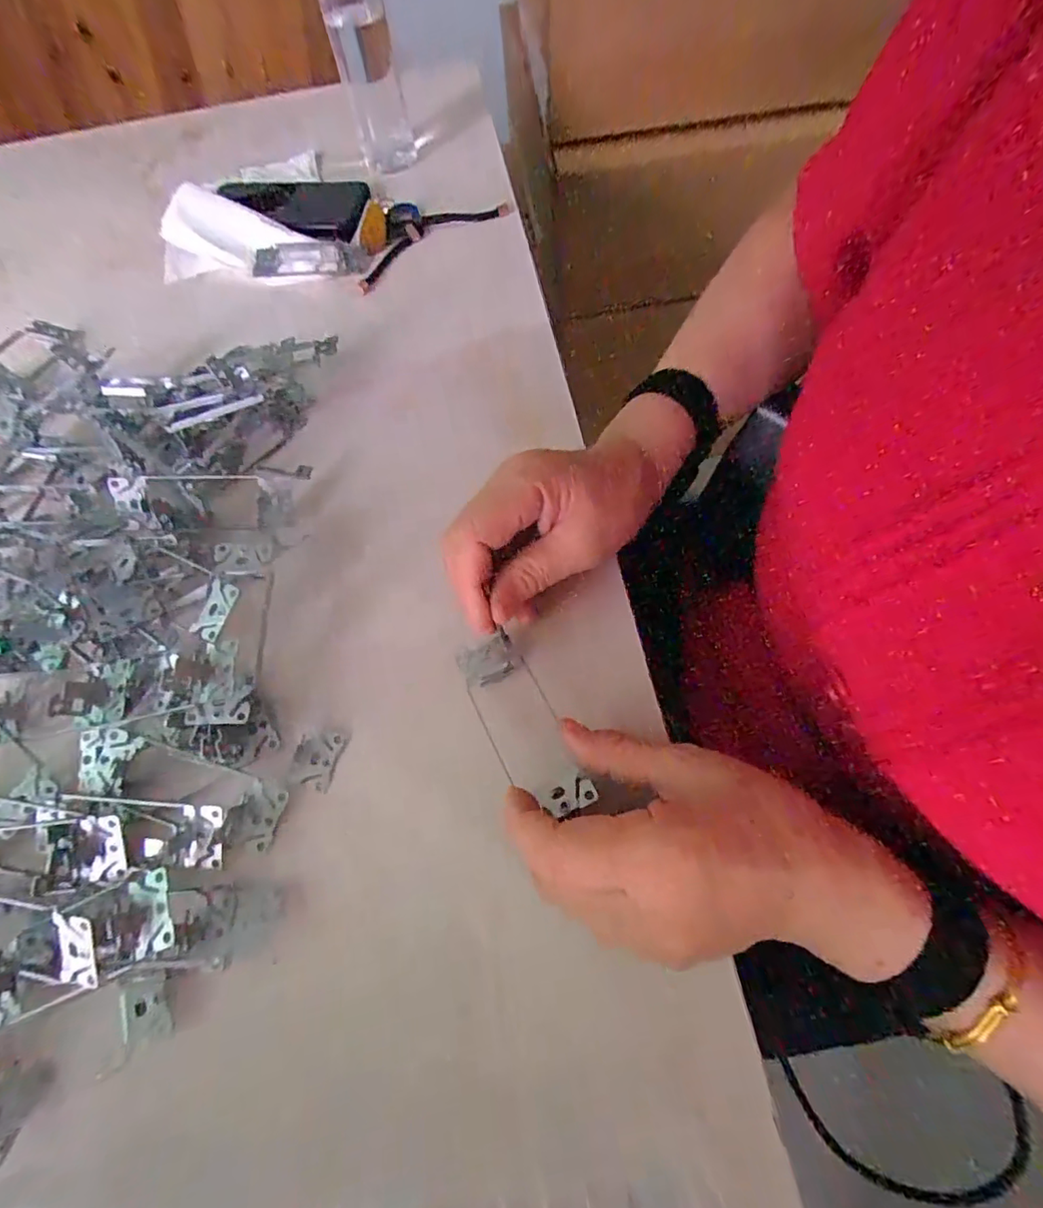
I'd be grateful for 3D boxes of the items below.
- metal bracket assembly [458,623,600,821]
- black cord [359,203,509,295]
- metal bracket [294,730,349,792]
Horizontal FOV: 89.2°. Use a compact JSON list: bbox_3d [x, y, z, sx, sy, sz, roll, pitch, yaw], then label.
[{"bbox_3d":[-0.001,0.060,0.277,0.037,0.008,0.110,-23,50,-12],"label":"metal bracket assembly"},{"bbox_3d":[-0.091,-0.346,0.499,0.167,0.019,0.041,-35,68,-17],"label":"black cord"},{"bbox_3d":[-0.112,0.083,0.288,0.024,0.004,0.031,12,65,11],"label":"metal bracket"}]

